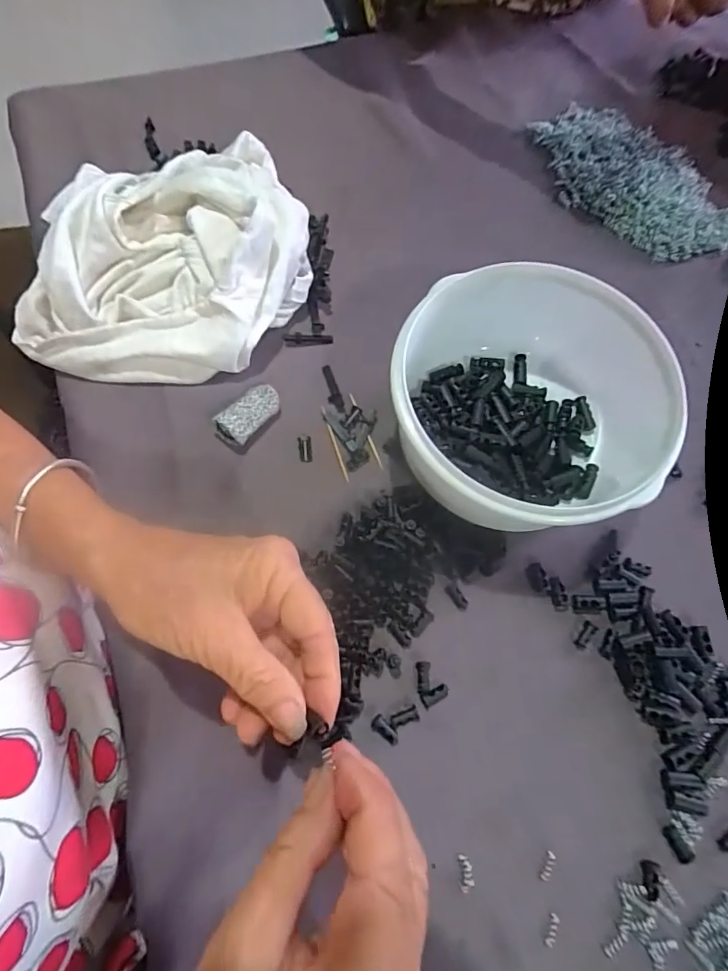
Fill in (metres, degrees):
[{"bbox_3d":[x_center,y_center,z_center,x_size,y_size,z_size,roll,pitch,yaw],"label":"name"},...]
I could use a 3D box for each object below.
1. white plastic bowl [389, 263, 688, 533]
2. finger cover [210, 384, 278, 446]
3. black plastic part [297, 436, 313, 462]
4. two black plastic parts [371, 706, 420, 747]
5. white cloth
[{"bbox_3d":[0.096,-0.046,0.298,0.151,0.077,0.149,0,71,-1],"label":"white plastic bowl"},{"bbox_3d":[-0.078,-0.049,0.327,0.023,0.018,0.046,36,74,11],"label":"finger cover"},{"bbox_3d":[-0.040,-0.025,0.329,0.009,0.004,0.017,-9,71,-4],"label":"black plastic part"},{"bbox_3d":[0.018,0.134,0.274,0.025,0.005,0.018,-40,76,-13],"label":"two black plastic parts"},{"bbox_3d":[-0.139,-0.154,0.340,0.192,0.064,0.155,4,71,1],"label":"white cloth"}]

